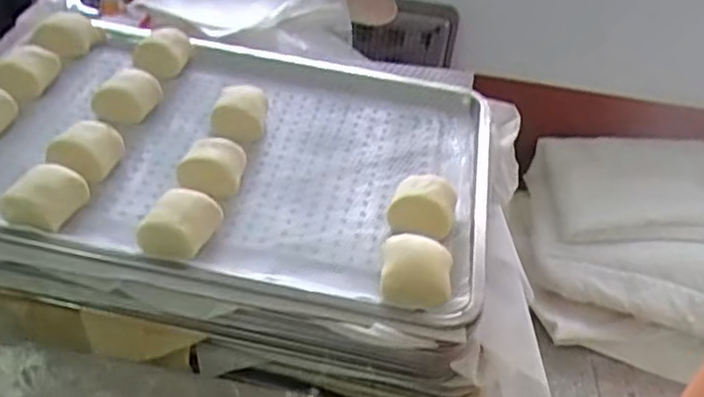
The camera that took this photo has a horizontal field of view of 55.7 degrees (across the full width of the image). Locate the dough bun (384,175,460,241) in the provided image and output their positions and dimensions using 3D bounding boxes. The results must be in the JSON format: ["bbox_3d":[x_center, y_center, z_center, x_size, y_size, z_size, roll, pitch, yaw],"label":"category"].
[{"bbox_3d":[0.071,0.005,0.667,0.067,0.046,0.068,9,40,3],"label":"dough bun"}]

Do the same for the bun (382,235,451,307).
[{"bbox_3d":[0.058,0.068,0.595,0.065,0.037,0.065,9,40,3],"label":"bun"}]

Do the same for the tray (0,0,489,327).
[{"bbox_3d":[-0.142,-0.076,0.736,0.586,0.052,0.402,11,40,5],"label":"tray"}]

